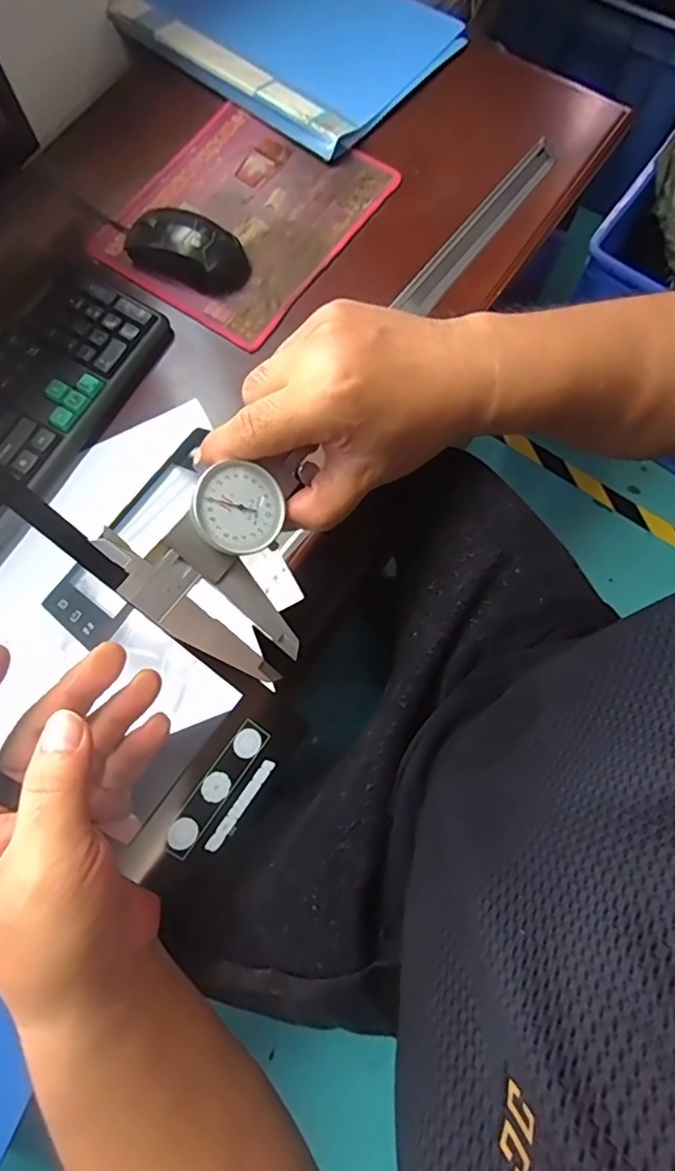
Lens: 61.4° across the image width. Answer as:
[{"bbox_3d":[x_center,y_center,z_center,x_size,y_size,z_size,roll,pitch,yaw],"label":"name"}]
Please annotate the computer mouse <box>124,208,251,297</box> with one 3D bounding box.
[{"bbox_3d":[-0.142,-0.319,0.533,0.116,0.036,0.056,21,77,4],"label":"computer mouse"}]

